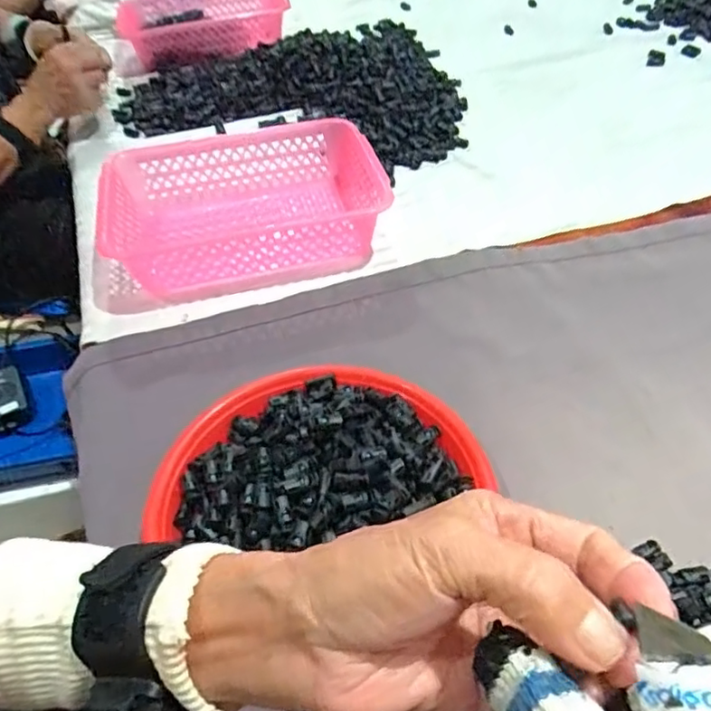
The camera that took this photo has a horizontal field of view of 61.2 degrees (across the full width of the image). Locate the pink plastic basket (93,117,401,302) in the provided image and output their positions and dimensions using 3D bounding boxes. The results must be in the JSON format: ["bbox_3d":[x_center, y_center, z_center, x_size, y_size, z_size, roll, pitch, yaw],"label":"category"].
[{"bbox_3d":[-0.127,-0.178,0.713,0.314,0.078,0.227,-13,48,-7],"label":"pink plastic basket"}]

